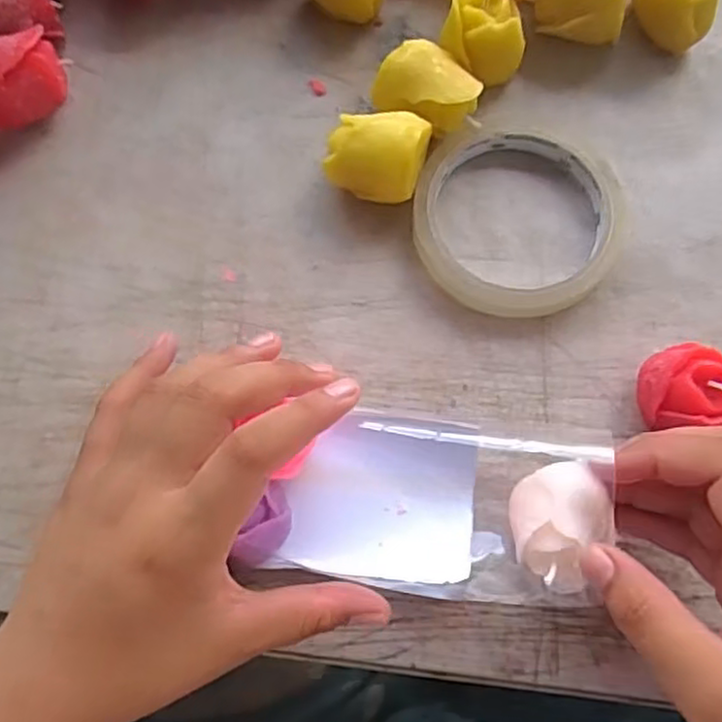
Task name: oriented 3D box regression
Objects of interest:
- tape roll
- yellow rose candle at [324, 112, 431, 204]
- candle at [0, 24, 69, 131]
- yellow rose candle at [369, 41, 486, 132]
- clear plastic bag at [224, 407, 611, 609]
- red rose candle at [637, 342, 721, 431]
[{"bbox_3d":[0.069,-0.062,0.309,0.090,0.014,0.086,0,74,0],"label":"tape roll"},{"bbox_3d":[0.007,-0.089,0.308,0.040,0.032,0.032,18,74,5],"label":"yellow rose candle"},{"bbox_3d":[-0.154,-0.126,0.318,0.038,0.034,0.032,-23,75,-6],"label":"candle"},{"bbox_3d":[0.030,-0.119,0.316,0.044,0.032,0.030,24,75,7],"label":"yellow rose candle"},{"bbox_3d":[0.027,0.052,0.265,0.126,0.041,0.068,7,74,2],"label":"clear plastic bag"},{"bbox_3d":[0.126,0.012,0.274,0.028,0.040,0.030,4,74,1],"label":"red rose candle"}]

